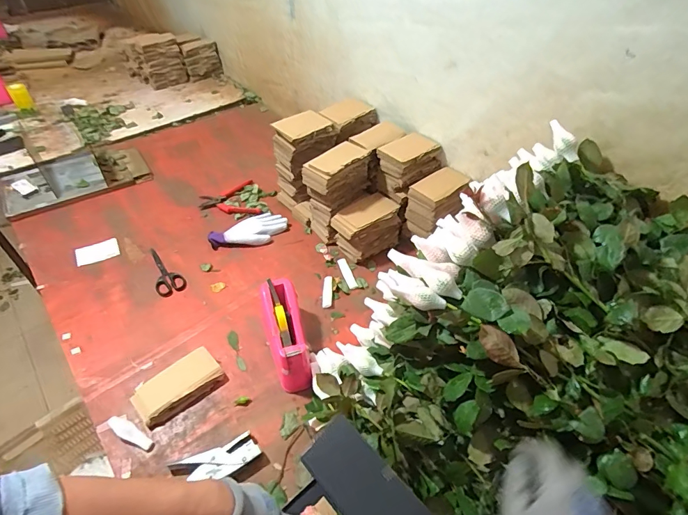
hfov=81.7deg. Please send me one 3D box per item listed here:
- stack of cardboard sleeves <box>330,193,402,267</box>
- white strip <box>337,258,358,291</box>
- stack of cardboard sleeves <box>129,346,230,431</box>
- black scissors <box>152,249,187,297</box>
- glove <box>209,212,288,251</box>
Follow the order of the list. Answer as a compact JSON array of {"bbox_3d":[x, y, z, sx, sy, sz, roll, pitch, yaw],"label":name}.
[{"bbox_3d":[0.057,-0.077,1.023,0.163,0.110,0.111,-26,53,-26],"label":"stack of cardboard sleeves"},{"bbox_3d":[0.008,0.040,0.985,0.026,0.010,0.096,-14,49,-17],"label":"white strip"},{"bbox_3d":[-0.312,0.241,0.752,0.160,0.034,0.091,-26,54,-26],"label":"stack of cardboard sleeves"},{"bbox_3d":[-0.439,0.031,0.966,0.064,0.009,0.168,-25,53,-26],"label":"black scissors"},{"bbox_3d":[-0.248,-0.068,1.055,0.202,0.032,0.091,-30,56,-29],"label":"glove"}]

